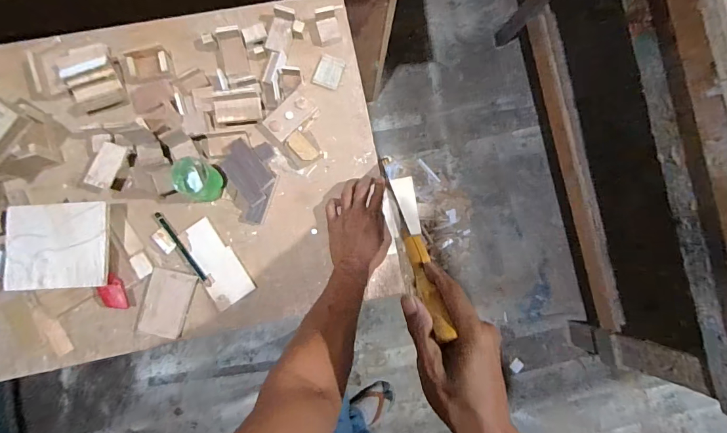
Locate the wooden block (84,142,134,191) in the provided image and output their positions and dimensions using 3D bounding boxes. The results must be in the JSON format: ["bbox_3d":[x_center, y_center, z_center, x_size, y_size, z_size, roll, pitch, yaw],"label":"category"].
[{"bbox_3d":[-0.391,-0.078,0.573,0.041,0.034,0.069,17,85,-3],"label":"wooden block"}]

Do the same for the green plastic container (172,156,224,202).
[{"bbox_3d":[-0.253,-0.056,0.561,0.057,0.065,0.056,0,86,-4],"label":"green plastic container"}]

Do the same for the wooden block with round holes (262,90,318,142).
[{"bbox_3d":[-0.120,-0.166,0.612,0.082,0.024,0.048,-44,90,-6],"label":"wooden block with round holes"}]

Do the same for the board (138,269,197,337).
[{"bbox_3d":[-0.304,0.134,0.571,0.067,0.010,0.099,17,85,-3],"label":"board"}]

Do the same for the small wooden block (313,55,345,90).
[{"bbox_3d":[-0.058,-0.244,0.628,0.045,0.005,0.051,19,85,-3],"label":"small wooden block"}]

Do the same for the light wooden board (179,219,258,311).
[{"bbox_3d":[-0.237,0.074,0.595,0.065,0.008,0.140,-33,87,-11],"label":"light wooden board"}]

